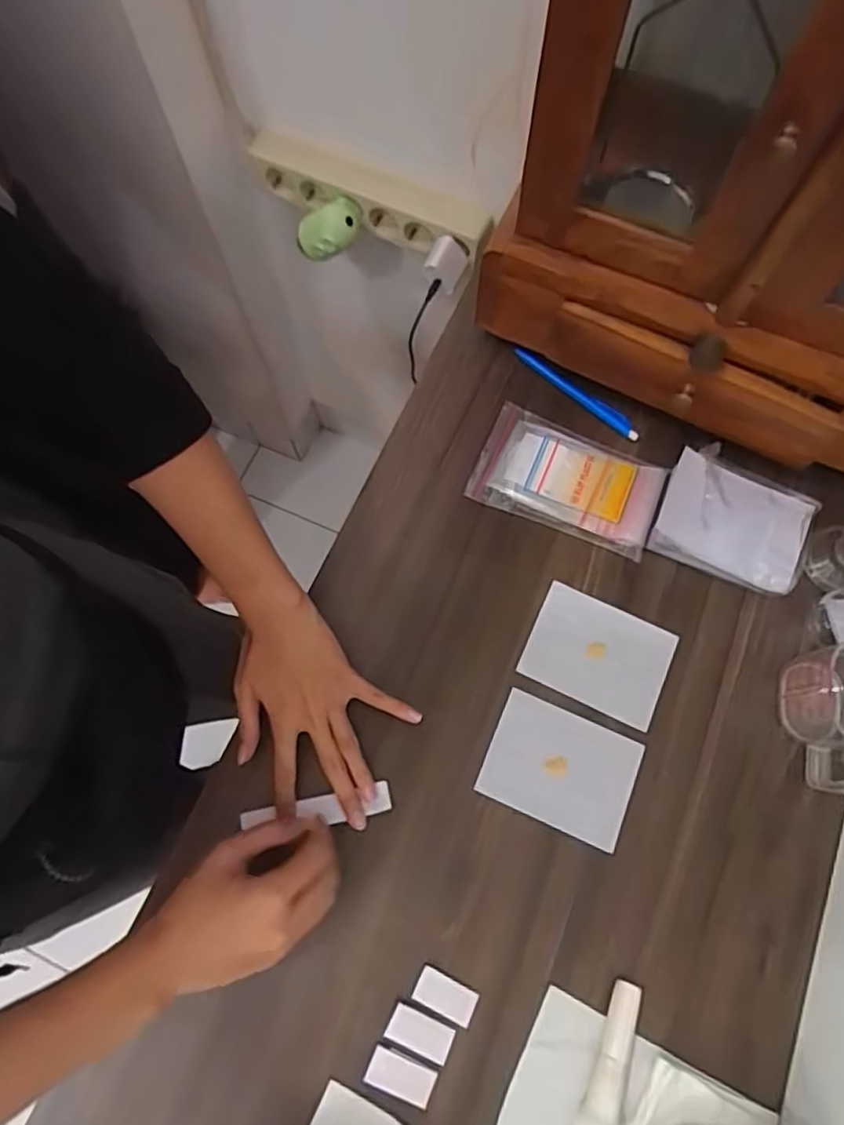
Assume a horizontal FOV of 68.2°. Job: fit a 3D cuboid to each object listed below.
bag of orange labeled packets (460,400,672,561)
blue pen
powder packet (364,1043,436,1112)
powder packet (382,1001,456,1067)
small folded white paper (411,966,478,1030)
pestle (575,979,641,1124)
[{"bbox_3d":[0.128,-0.074,0.543,0.154,0.018,0.098,23,73,5],"label":"bag of orange labeled packets"},{"bbox_3d":[0.142,-0.156,0.575,0.136,0.010,0.013,40,75,10],"label":"blue pen"},{"bbox_3d":[-0.014,0.341,0.413,0.045,0.004,0.024,23,73,5],"label":"powder packet"},{"bbox_3d":[-0.001,0.318,0.420,0.044,0.004,0.023,25,73,6],"label":"powder packet"},{"bbox_3d":[0.016,0.299,0.428,0.042,0.004,0.022,25,73,6],"label":"small folded white paper"},{"bbox_3d":[0.123,0.327,0.410,0.024,0.028,0.091,21,73,5],"label":"pestle"}]

